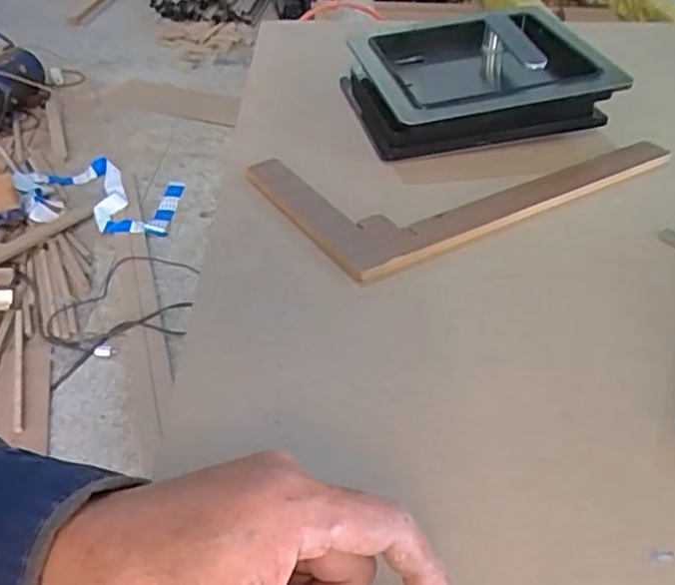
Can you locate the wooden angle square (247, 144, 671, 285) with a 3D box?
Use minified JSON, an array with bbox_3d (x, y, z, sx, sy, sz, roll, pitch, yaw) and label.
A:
[{"bbox_3d":[0.110,-0.106,0.560,0.324,0.016,0.171,-21,44,-24],"label":"wooden angle square"}]

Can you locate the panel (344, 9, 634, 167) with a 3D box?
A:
[{"bbox_3d":[0.134,-0.213,0.641,0.217,0.075,0.192,-7,40,-9],"label":"panel"}]

